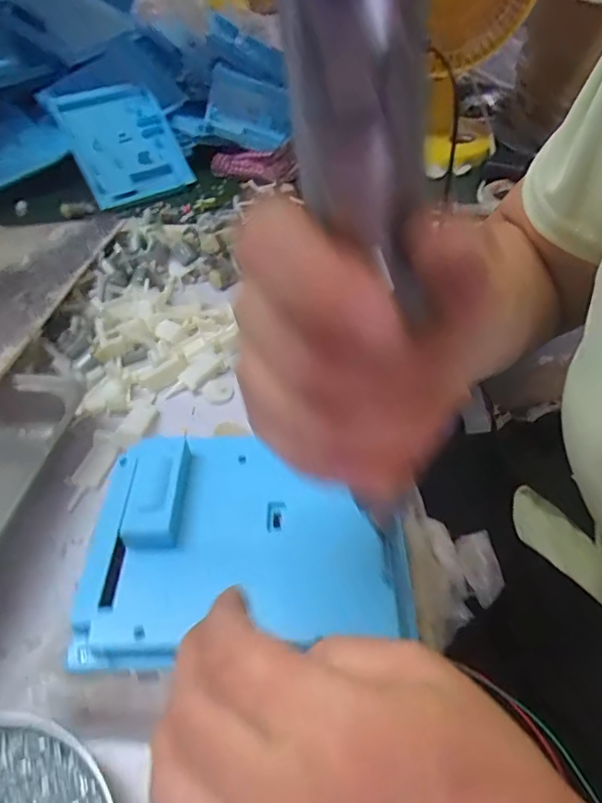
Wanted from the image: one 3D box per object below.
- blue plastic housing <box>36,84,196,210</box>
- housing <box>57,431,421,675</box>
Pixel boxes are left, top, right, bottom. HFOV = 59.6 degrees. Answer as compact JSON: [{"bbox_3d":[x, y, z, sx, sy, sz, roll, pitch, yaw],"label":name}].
[{"bbox_3d":[-0.229,-0.339,0.683,0.133,0.033,0.155,-27,91,-23],"label":"blue plastic housing"},{"bbox_3d":[-0.032,0.064,0.268,0.156,0.023,0.116,-3,49,-2],"label":"housing"}]

